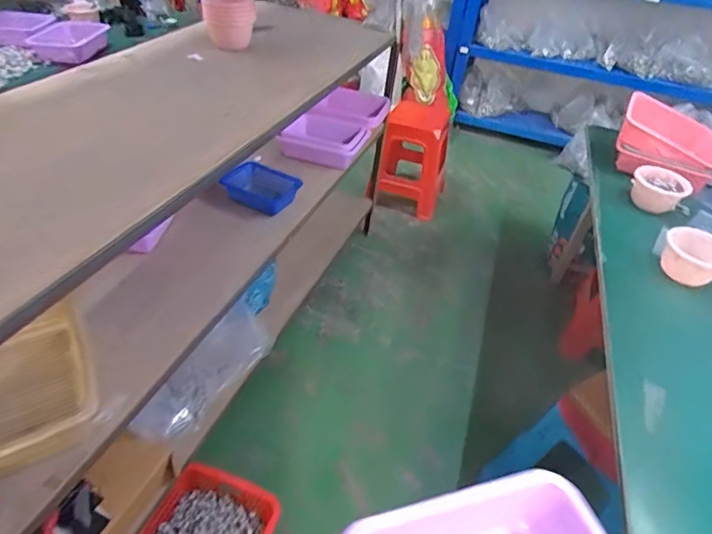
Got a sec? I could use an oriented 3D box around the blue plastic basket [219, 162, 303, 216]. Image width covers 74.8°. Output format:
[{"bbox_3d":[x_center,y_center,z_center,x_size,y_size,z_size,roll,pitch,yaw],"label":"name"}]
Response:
[{"bbox_3d":[-0.278,-0.231,1.391,0.204,0.074,0.150,24,46,16],"label":"blue plastic basket"}]

